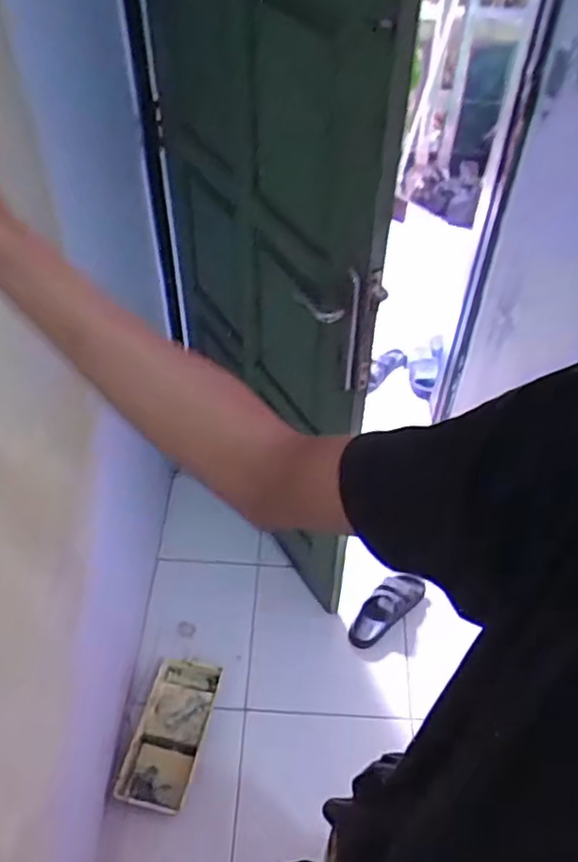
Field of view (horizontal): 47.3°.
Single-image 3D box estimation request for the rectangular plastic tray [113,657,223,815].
[{"bbox_3d":[-0.272,0.693,1.524,0.153,0.042,0.321,11,45,6],"label":"rectangular plastic tray"}]

